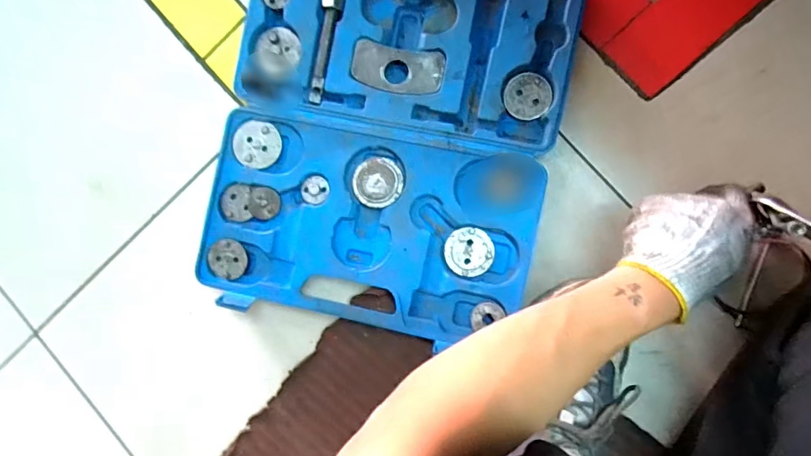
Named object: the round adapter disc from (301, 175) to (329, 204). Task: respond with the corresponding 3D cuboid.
[{"bbox_3d":[-0.097,-0.041,0.499,0.030,0.004,0.030,0,90,7],"label":"round adapter disc"}]

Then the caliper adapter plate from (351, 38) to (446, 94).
[{"bbox_3d":[-0.009,-0.165,0.481,0.096,0.004,0.047,12,92,7],"label":"caliper adapter plate"}]

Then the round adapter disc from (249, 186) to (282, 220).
[{"bbox_3d":[-0.153,-0.027,0.504,0.034,0.005,0.035,0,90,7],"label":"round adapter disc"}]

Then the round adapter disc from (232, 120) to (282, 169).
[{"bbox_3d":[-0.163,-0.091,0.510,0.053,0.007,0.051,0,90,7],"label":"round adapter disc"}]

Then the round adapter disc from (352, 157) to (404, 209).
[{"bbox_3d":[-0.030,-0.048,0.486,0.052,0.007,0.051,0,90,7],"label":"round adapter disc"}]

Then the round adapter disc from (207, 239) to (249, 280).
[{"bbox_3d":[-0.193,0.034,0.506,0.041,0.007,0.043,-2,90,7],"label":"round adapter disc"}]

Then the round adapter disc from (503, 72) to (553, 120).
[{"bbox_3d":[0.125,-0.135,0.476,0.045,0.011,0.047,0,90,7],"label":"round adapter disc"}]

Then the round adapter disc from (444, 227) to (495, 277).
[{"bbox_3d":[0.066,0.025,0.477,0.050,0.006,0.049,0,90,7],"label":"round adapter disc"}]

